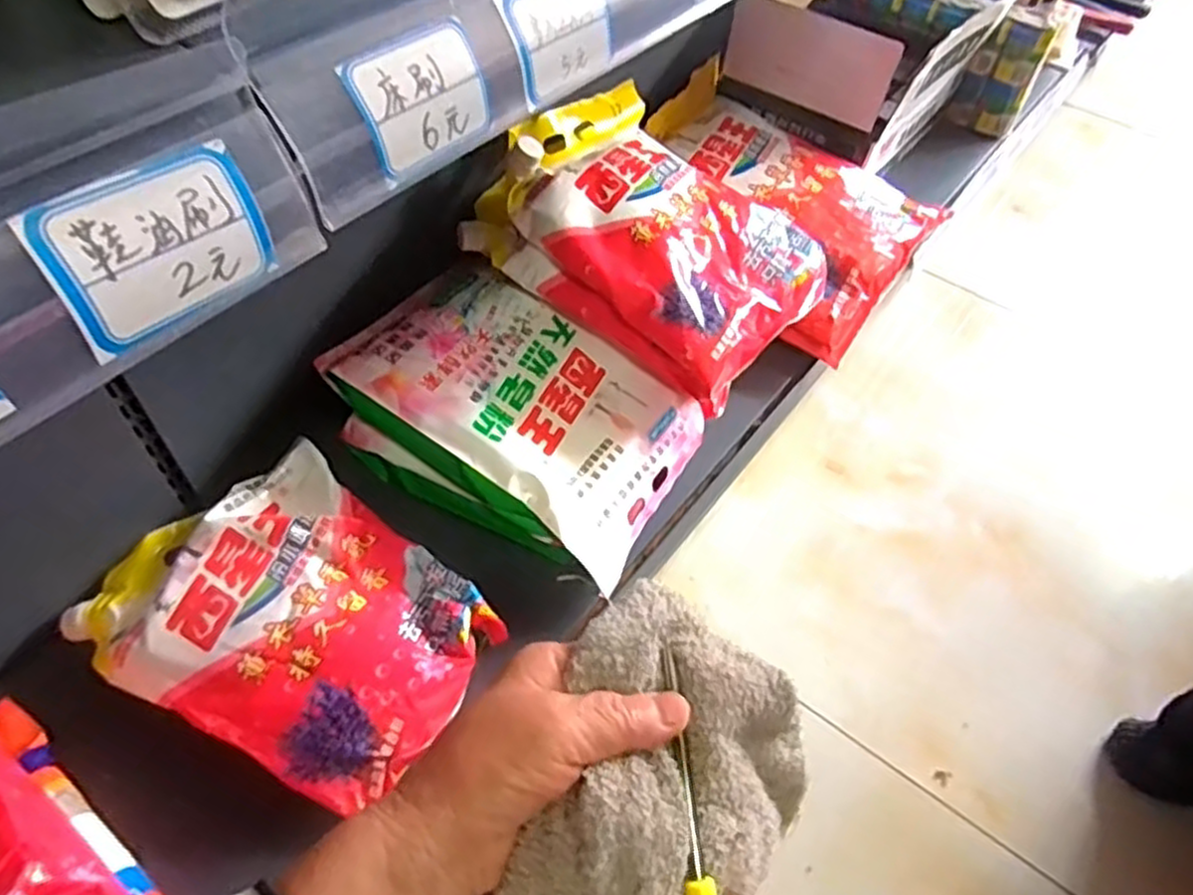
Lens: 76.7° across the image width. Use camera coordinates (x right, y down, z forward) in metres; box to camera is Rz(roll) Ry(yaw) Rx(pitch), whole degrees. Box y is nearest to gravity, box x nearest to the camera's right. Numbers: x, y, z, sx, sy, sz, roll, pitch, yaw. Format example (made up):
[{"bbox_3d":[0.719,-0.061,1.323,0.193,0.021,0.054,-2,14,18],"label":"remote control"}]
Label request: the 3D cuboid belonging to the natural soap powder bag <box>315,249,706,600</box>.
[{"bbox_3d":[-0.074,-0.040,0.748,0.327,0.087,0.217,29,55,16],"label":"natural soap powder bag"}]

